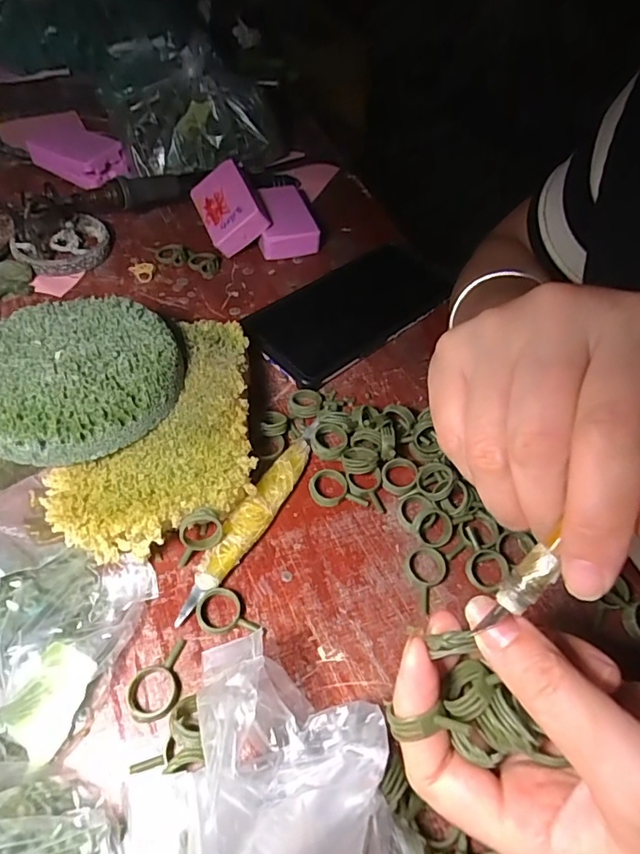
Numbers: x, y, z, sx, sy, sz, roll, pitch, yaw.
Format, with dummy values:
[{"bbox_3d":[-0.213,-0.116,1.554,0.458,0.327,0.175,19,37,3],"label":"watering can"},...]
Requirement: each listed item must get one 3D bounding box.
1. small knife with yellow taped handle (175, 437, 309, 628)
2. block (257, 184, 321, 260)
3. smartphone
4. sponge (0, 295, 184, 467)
[{"bbox_3d":[-0.036,0.050,0.269,0.018,0.011,0.115,25,55,13],"label":"small knife with yellow taped handle"},{"bbox_3d":[-0.032,-0.173,0.425,0.046,0.022,0.074,-9,55,-12],"label":"block"},{"bbox_3d":[0.022,-0.090,0.377,0.161,0.013,0.083,-35,64,-26],"label":"smartphone"},{"bbox_3d":[-0.124,-0.029,0.258,0.100,0.019,0.094,3,54,-3],"label":"sponge"}]

